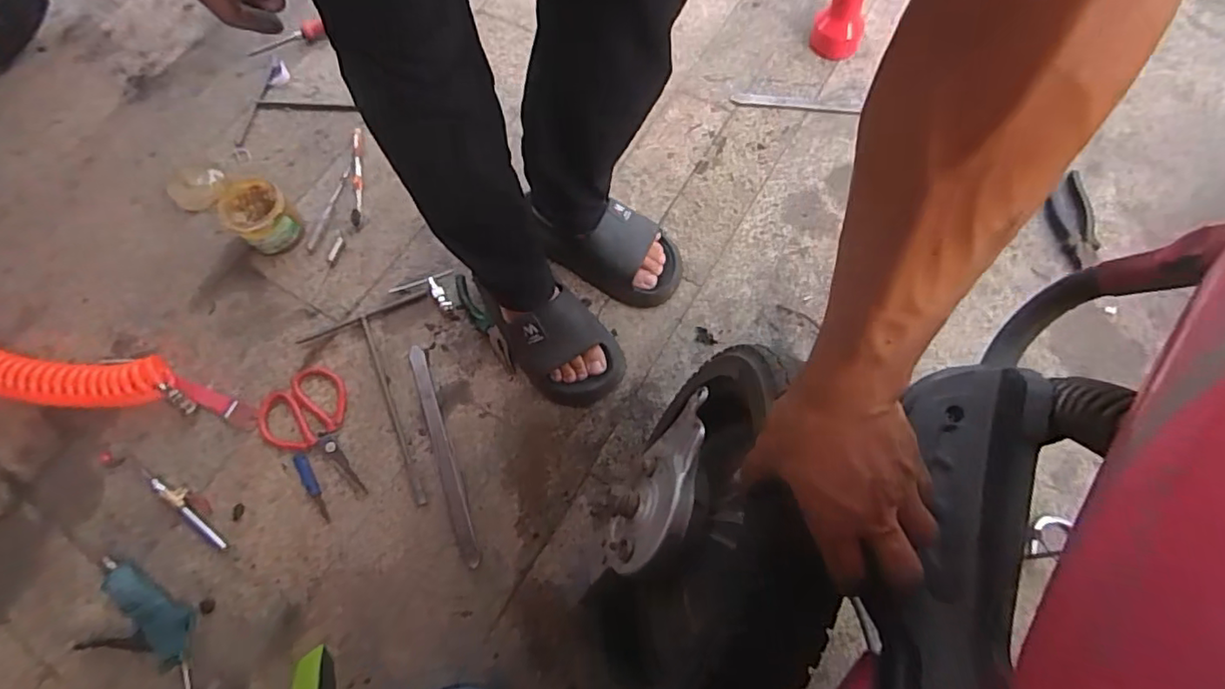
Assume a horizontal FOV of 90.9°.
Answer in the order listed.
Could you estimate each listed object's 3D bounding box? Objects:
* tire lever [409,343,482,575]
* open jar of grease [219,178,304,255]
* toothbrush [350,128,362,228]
[{"bbox_3d":[-0.215,0.132,0.760,0.023,0.004,0.294,-20,69,-6],"label":"tire lever"},{"bbox_3d":[-0.507,-0.186,0.874,0.102,0.069,0.087,42,76,16],"label":"open jar of grease"},{"bbox_3d":[-0.396,-0.262,0.936,0.016,0.009,0.183,-7,68,-1],"label":"toothbrush"}]

